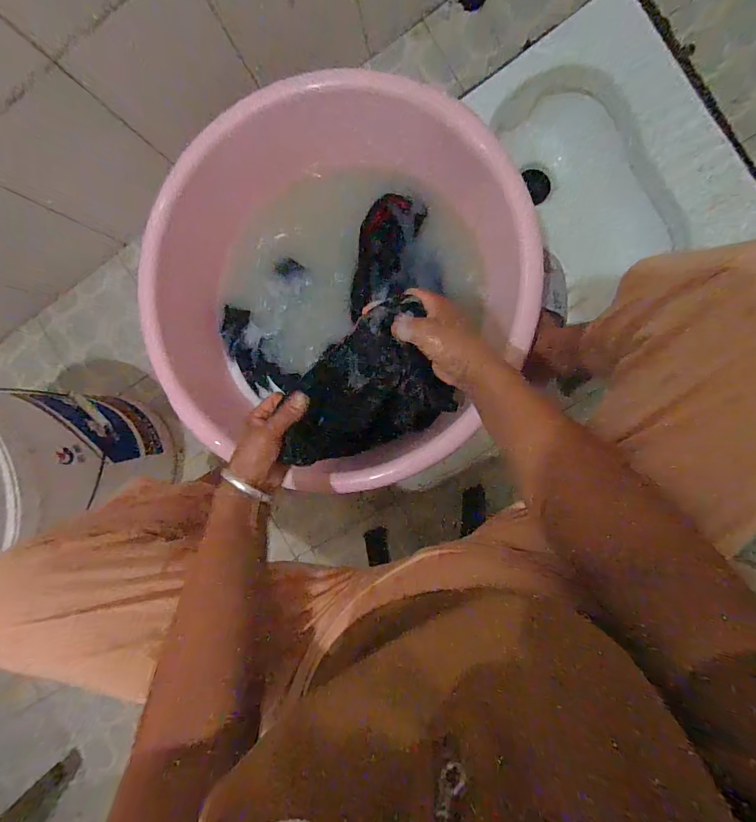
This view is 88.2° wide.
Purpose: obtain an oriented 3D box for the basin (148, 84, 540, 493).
[{"bbox_3d":[-0.071,-0.174,0.647,0.566,0.175,0.497,15,95,8],"label":"basin"}]

